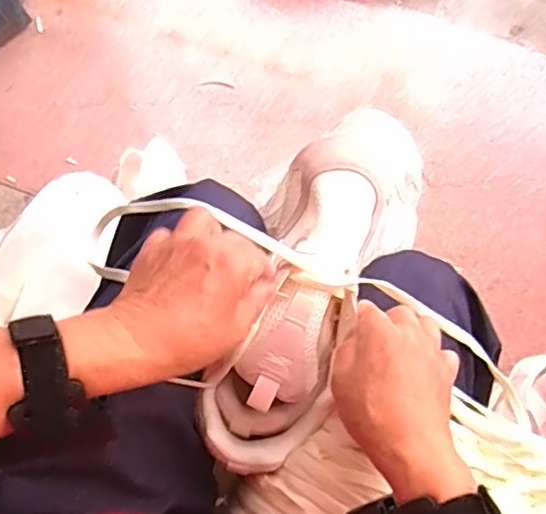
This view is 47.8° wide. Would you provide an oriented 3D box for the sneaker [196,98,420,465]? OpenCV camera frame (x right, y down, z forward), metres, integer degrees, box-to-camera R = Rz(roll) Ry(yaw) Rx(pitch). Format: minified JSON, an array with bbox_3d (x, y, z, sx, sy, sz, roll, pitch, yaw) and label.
[{"bbox_3d":[0.037,0.012,0.481,0.102,0.118,0.309,24,75,5],"label":"sneaker"}]

